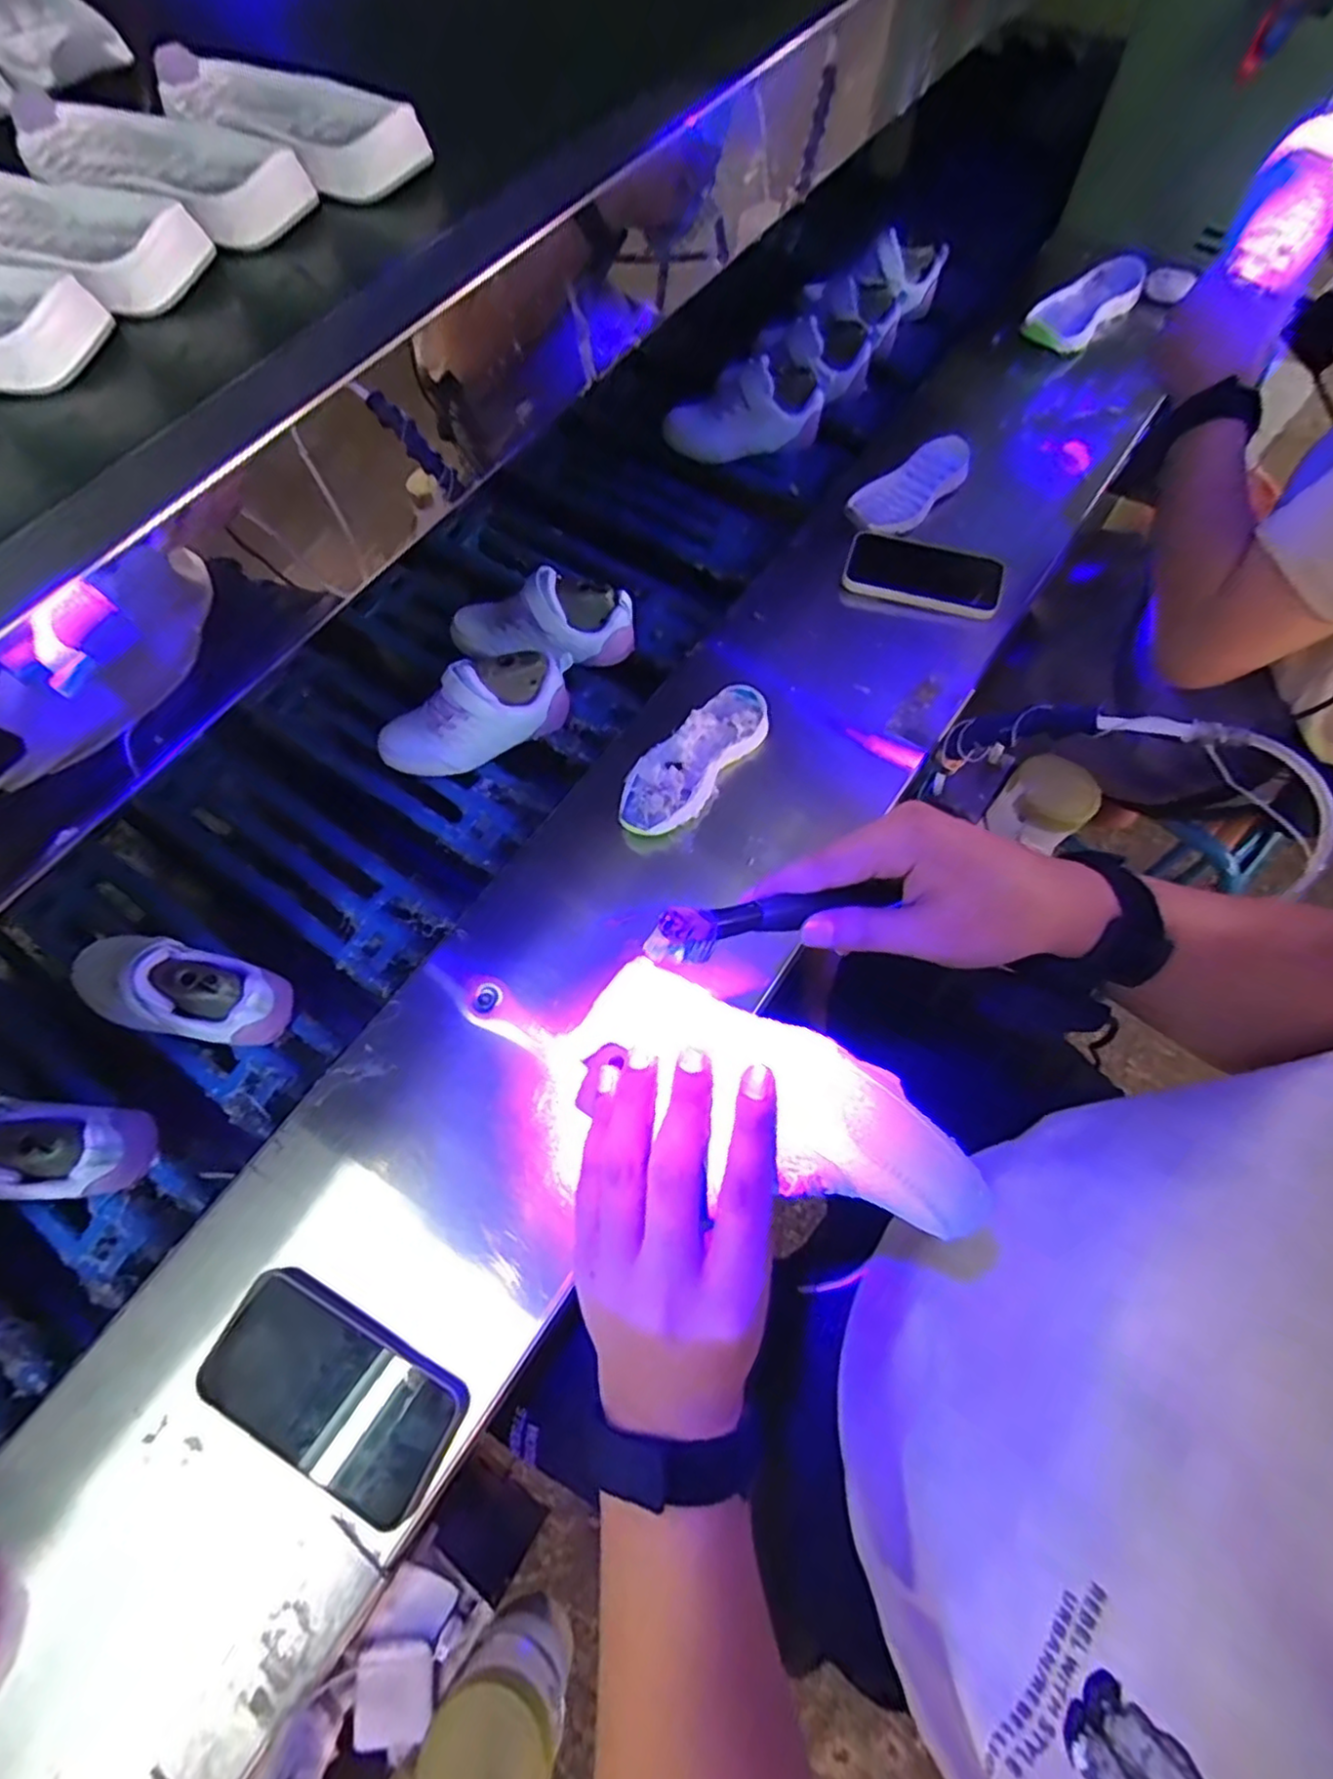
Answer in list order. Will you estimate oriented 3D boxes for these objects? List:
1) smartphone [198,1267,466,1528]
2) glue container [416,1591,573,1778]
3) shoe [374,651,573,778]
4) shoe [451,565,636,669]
[{"bbox_3d":[-0.211,0.315,0.429,0.159,0.017,0.081,27,71,10],"label":"smartphone"},{"bbox_3d":[-0.103,0.515,0.431,0.070,0.119,0.066,26,72,10],"label":"glue container"},{"bbox_3d":[-0.176,-0.165,0.640,0.186,0.085,0.062,-24,71,5],"label":"shoe"},{"bbox_3d":[-0.127,-0.253,0.668,0.185,0.065,0.081,2,69,1],"label":"shoe"}]

